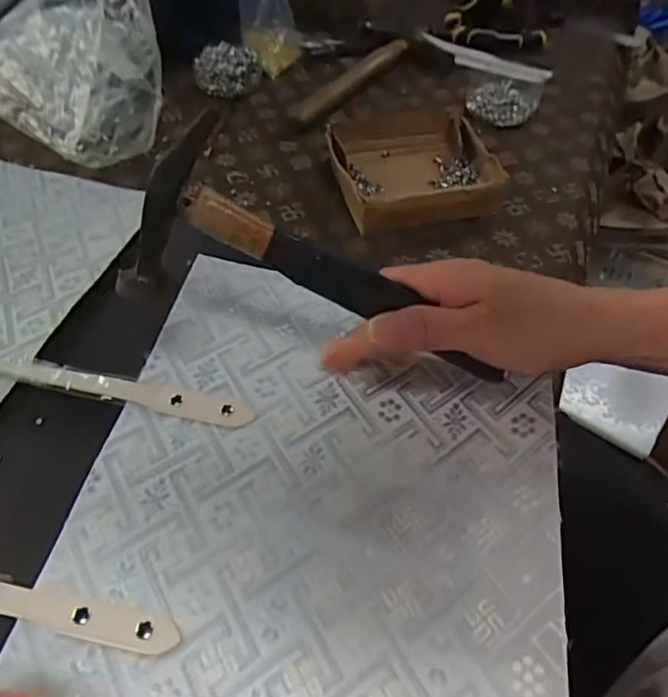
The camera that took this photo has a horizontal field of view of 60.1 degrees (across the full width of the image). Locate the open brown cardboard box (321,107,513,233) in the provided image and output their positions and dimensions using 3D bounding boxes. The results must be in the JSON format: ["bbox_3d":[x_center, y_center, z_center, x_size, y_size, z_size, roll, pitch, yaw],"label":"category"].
[{"bbox_3d":[0.070,-0.175,0.542,0.140,0.036,0.154,-9,52,-8],"label":"open brown cardboard box"}]

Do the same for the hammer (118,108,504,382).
[{"bbox_3d":[-0.005,-0.040,0.325,0.210,0.102,0.021,23,31,-12],"label":"hammer"}]

